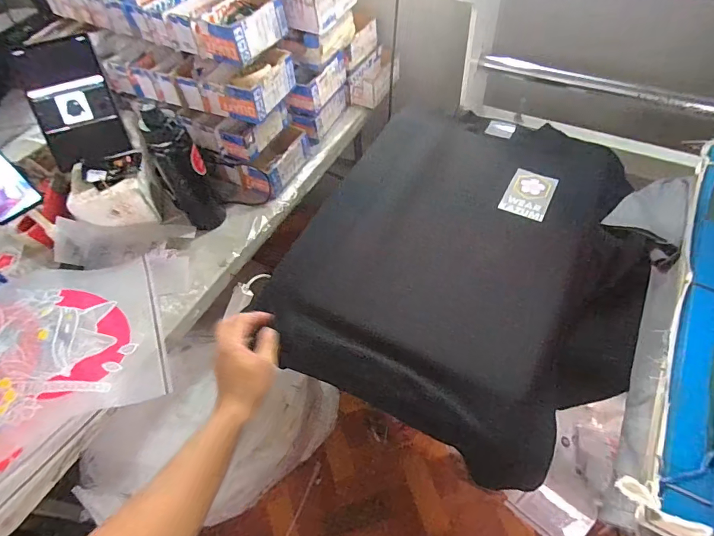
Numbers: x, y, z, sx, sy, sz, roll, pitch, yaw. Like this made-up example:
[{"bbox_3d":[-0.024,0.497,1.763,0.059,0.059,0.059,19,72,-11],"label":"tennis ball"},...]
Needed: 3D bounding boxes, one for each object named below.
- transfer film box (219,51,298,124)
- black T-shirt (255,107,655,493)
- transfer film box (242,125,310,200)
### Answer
[{"bbox_3d":[-0.200,-0.378,0.852,0.092,0.076,0.170,19,59,17],"label":"transfer film box"},{"bbox_3d":[0.194,-0.033,0.704,0.517,0.080,0.615,21,59,18],"label":"black T-shirt"},{"bbox_3d":[-0.186,-0.254,0.977,0.096,0.083,0.189,21,60,18],"label":"transfer film box"}]

